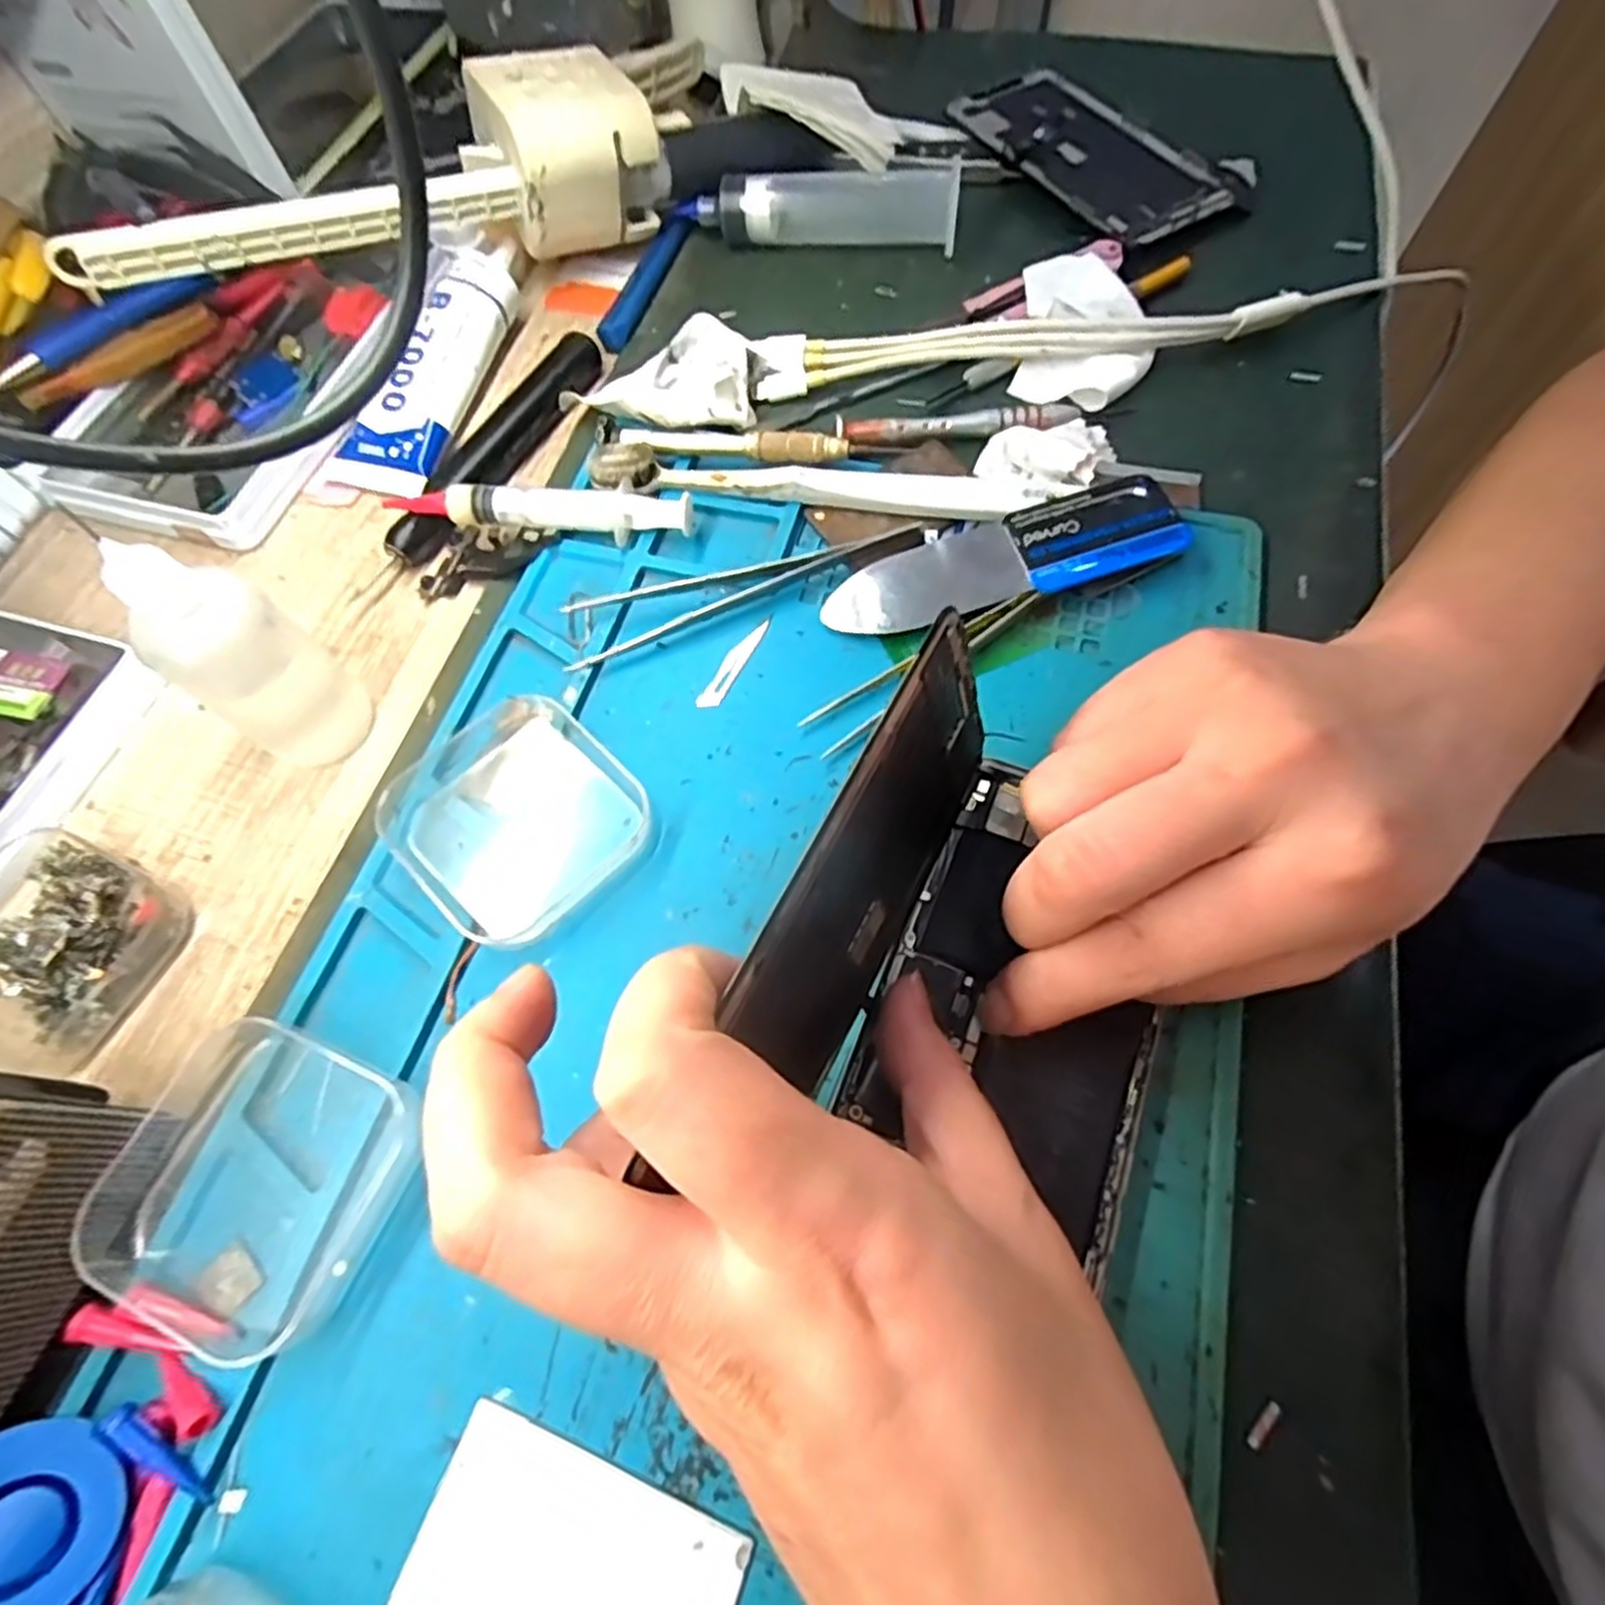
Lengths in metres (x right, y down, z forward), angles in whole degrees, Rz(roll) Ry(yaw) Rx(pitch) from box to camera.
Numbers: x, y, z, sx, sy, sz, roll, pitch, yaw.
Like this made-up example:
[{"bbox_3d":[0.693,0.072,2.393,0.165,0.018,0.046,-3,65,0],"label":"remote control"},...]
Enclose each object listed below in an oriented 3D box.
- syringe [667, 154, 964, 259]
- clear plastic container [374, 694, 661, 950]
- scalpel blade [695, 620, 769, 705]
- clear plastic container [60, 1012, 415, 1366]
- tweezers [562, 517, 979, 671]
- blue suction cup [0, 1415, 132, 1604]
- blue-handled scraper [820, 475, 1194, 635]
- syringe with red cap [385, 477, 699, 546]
[{"bbox_3d":[0.009,-0.267,0.338,0.120,0.025,0.023,8,66,7],"label":"syringe"},{"bbox_3d":[-0.086,0.001,0.226,0.071,0.017,0.065,41,73,19],"label":"clear plastic container"},{"bbox_3d":[-0.023,-0.047,0.254,0.008,0.004,0.038,26,71,9],"label":"scalpel blade"},{"bbox_3d":[-0.135,0.092,0.184,0.067,0.016,0.063,18,67,11],"label":"clear plastic container"},{"bbox_3d":[-0.011,-0.079,0.260,0.144,0.009,0.023,-19,66,-6],"label":"tweezers"},{"bbox_3d":[-0.160,0.149,0.154,0.034,0.005,0.035,-34,90,-36],"label":"blue suction cup"},{"bbox_3d":[0.066,-0.081,0.255,0.117,0.016,0.033,-12,65,-3],"label":"blue-handled scraper"},{"bbox_3d":[-0.094,-0.106,0.274,0.108,0.015,0.019,3,65,5],"label":"syringe with red cap"}]

